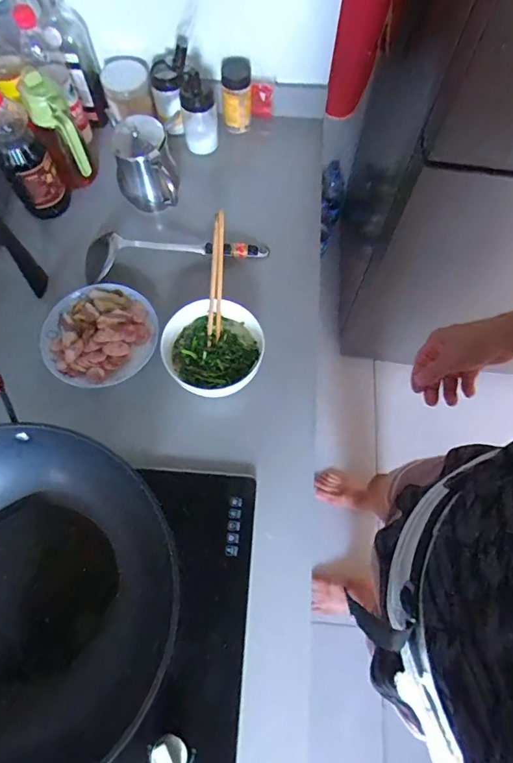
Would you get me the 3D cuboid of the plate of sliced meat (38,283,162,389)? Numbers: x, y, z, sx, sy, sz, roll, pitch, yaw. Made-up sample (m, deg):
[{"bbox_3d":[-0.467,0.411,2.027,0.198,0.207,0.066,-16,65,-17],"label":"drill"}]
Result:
[{"bbox_3d":[-0.244,-0.073,0.685,0.176,0.034,0.155,-18,70,-8],"label":"plate of sliced meat"}]

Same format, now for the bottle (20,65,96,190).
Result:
[{"bbox_3d":[-0.321,-0.405,0.724,0.067,0.169,0.081,-23,70,-9],"label":"bottle"}]

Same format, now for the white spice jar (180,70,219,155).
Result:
[{"bbox_3d":[-0.103,-0.477,0.795,0.055,0.141,0.052,0,68,-1],"label":"white spice jar"}]

